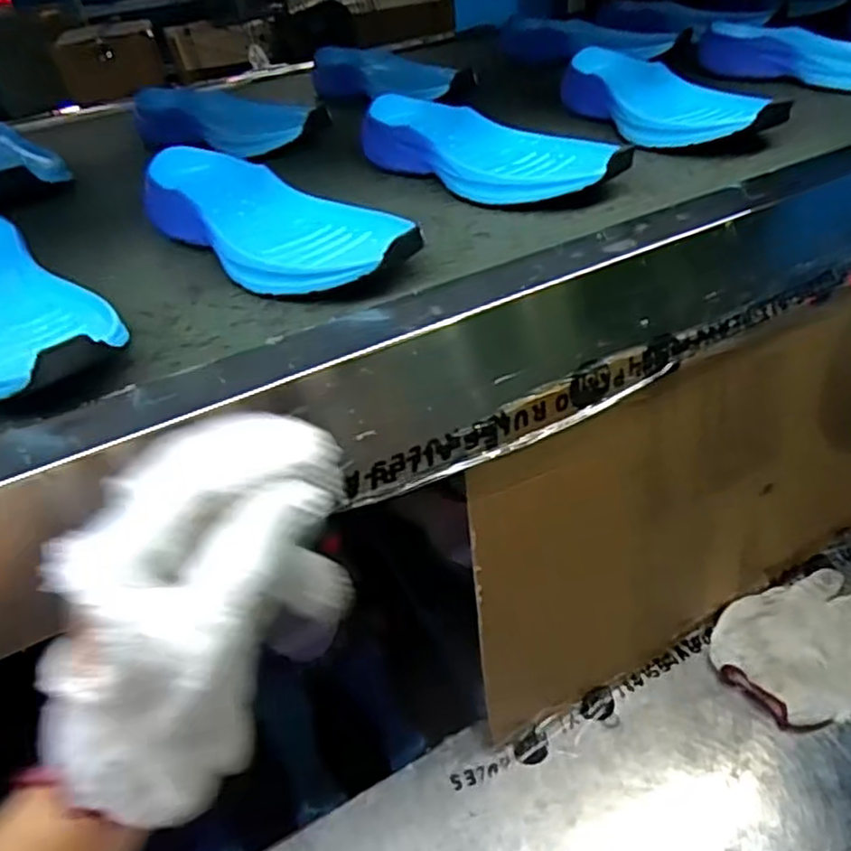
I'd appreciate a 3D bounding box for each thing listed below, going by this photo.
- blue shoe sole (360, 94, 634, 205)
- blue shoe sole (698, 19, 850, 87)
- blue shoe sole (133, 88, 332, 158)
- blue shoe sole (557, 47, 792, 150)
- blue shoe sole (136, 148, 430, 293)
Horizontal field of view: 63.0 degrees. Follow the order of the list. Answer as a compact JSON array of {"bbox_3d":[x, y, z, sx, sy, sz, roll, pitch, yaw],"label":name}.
[{"bbox_3d":[0.043,-0.219,0.556,0.246,0.047,0.088,24,47,35],"label":"blue shoe sole"},{"bbox_3d":[0.405,-0.379,0.710,0.254,0.040,0.071,27,49,37],"label":"blue shoe sole"},{"bbox_3d":[-0.211,-0.316,0.719,0.264,0.037,0.099,23,46,34],"label":"blue shoe sole"},{"bbox_3d":[0.208,-0.291,0.614,0.079,0.041,0.244,-15,38,-10],"label":"blue shoe sole"},{"bbox_3d":[-0.110,-0.137,0.466,0.079,0.053,0.231,-34,44,-31],"label":"blue shoe sole"}]

